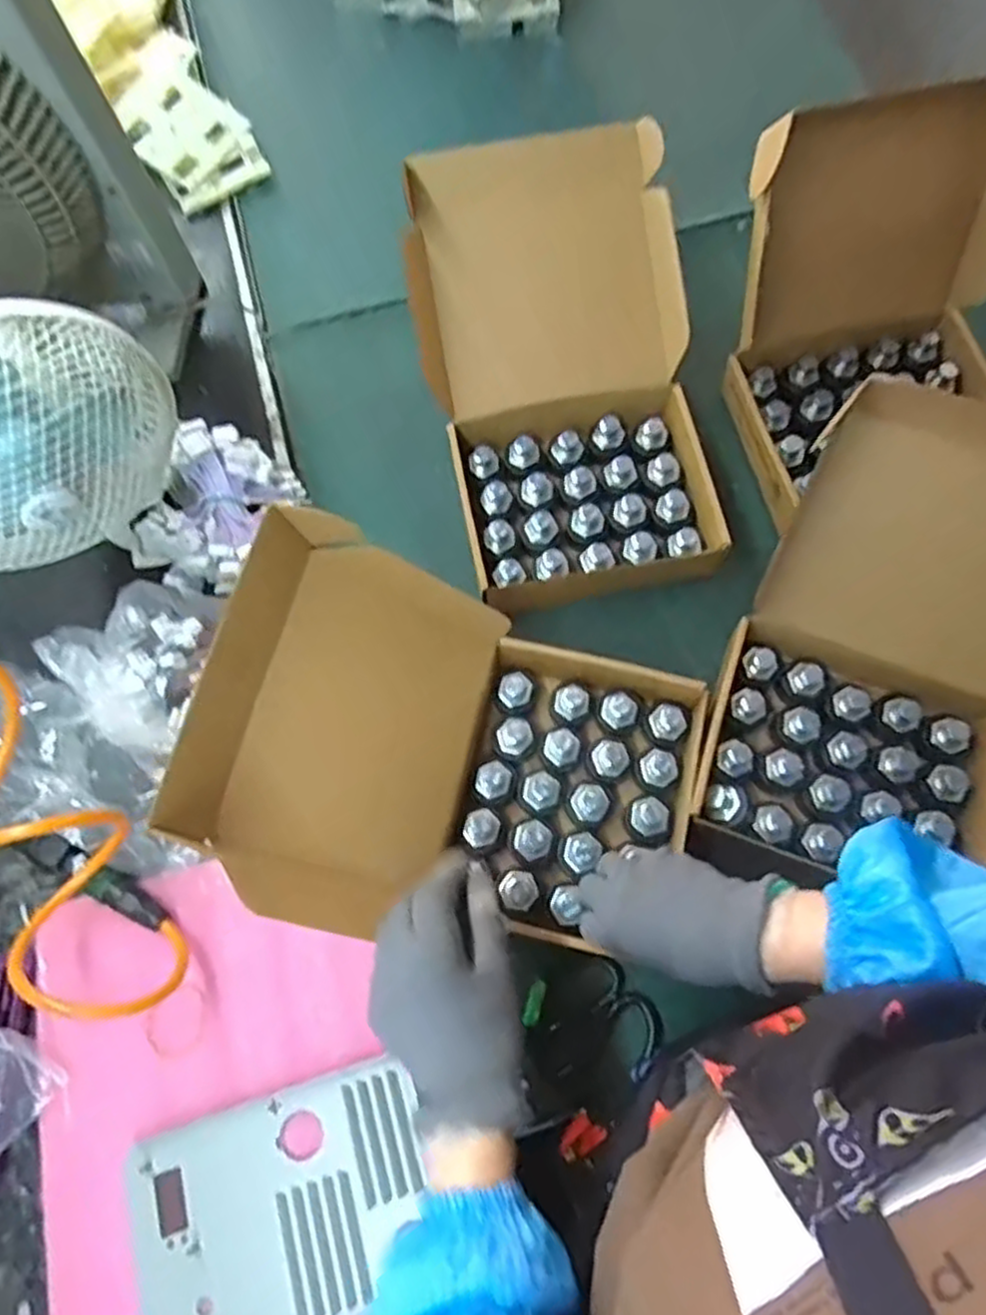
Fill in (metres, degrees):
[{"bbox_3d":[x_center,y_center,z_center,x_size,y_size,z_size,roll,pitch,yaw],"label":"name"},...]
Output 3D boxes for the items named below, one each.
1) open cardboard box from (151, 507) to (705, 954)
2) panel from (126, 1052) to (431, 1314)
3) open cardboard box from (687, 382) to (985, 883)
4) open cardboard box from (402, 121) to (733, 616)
[{"bbox_3d":[-0.015,0.074,0.522,0.308,0.196,0.236,15,71,7],"label":"open cardboard box"},{"bbox_3d":[-0.143,0.383,0.515,0.195,0.010,0.151,-18,71,-5],"label":"panel"},{"bbox_3d":[0.294,0.006,0.535,0.209,0.185,0.270,21,72,9],"label":"open cardboard box"},{"bbox_3d":[0.056,-0.245,0.657,0.230,0.156,0.365,-9,70,-2],"label":"open cardboard box"}]

